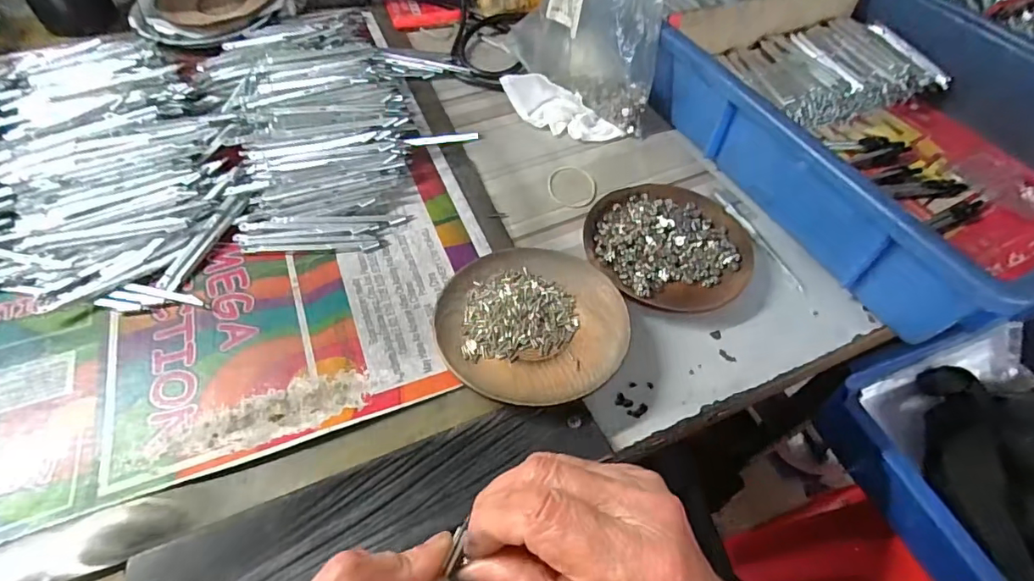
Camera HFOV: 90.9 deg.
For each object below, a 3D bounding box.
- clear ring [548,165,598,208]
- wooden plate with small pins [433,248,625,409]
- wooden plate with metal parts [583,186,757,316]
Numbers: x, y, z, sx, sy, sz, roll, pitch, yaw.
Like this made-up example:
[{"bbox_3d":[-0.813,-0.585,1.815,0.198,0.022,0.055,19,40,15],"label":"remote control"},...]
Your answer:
[{"bbox_3d":[0.045,-0.085,0.410,0.039,0.004,0.050,2,54,-4],"label":"clear ring"},{"bbox_3d":[0.009,0.019,0.314,0.110,0.024,0.114,2,54,-3],"label":"wooden plate with small pins"},{"bbox_3d":[0.106,-0.033,0.364,0.113,0.016,0.108,2,54,-3],"label":"wooden plate with metal parts"}]

